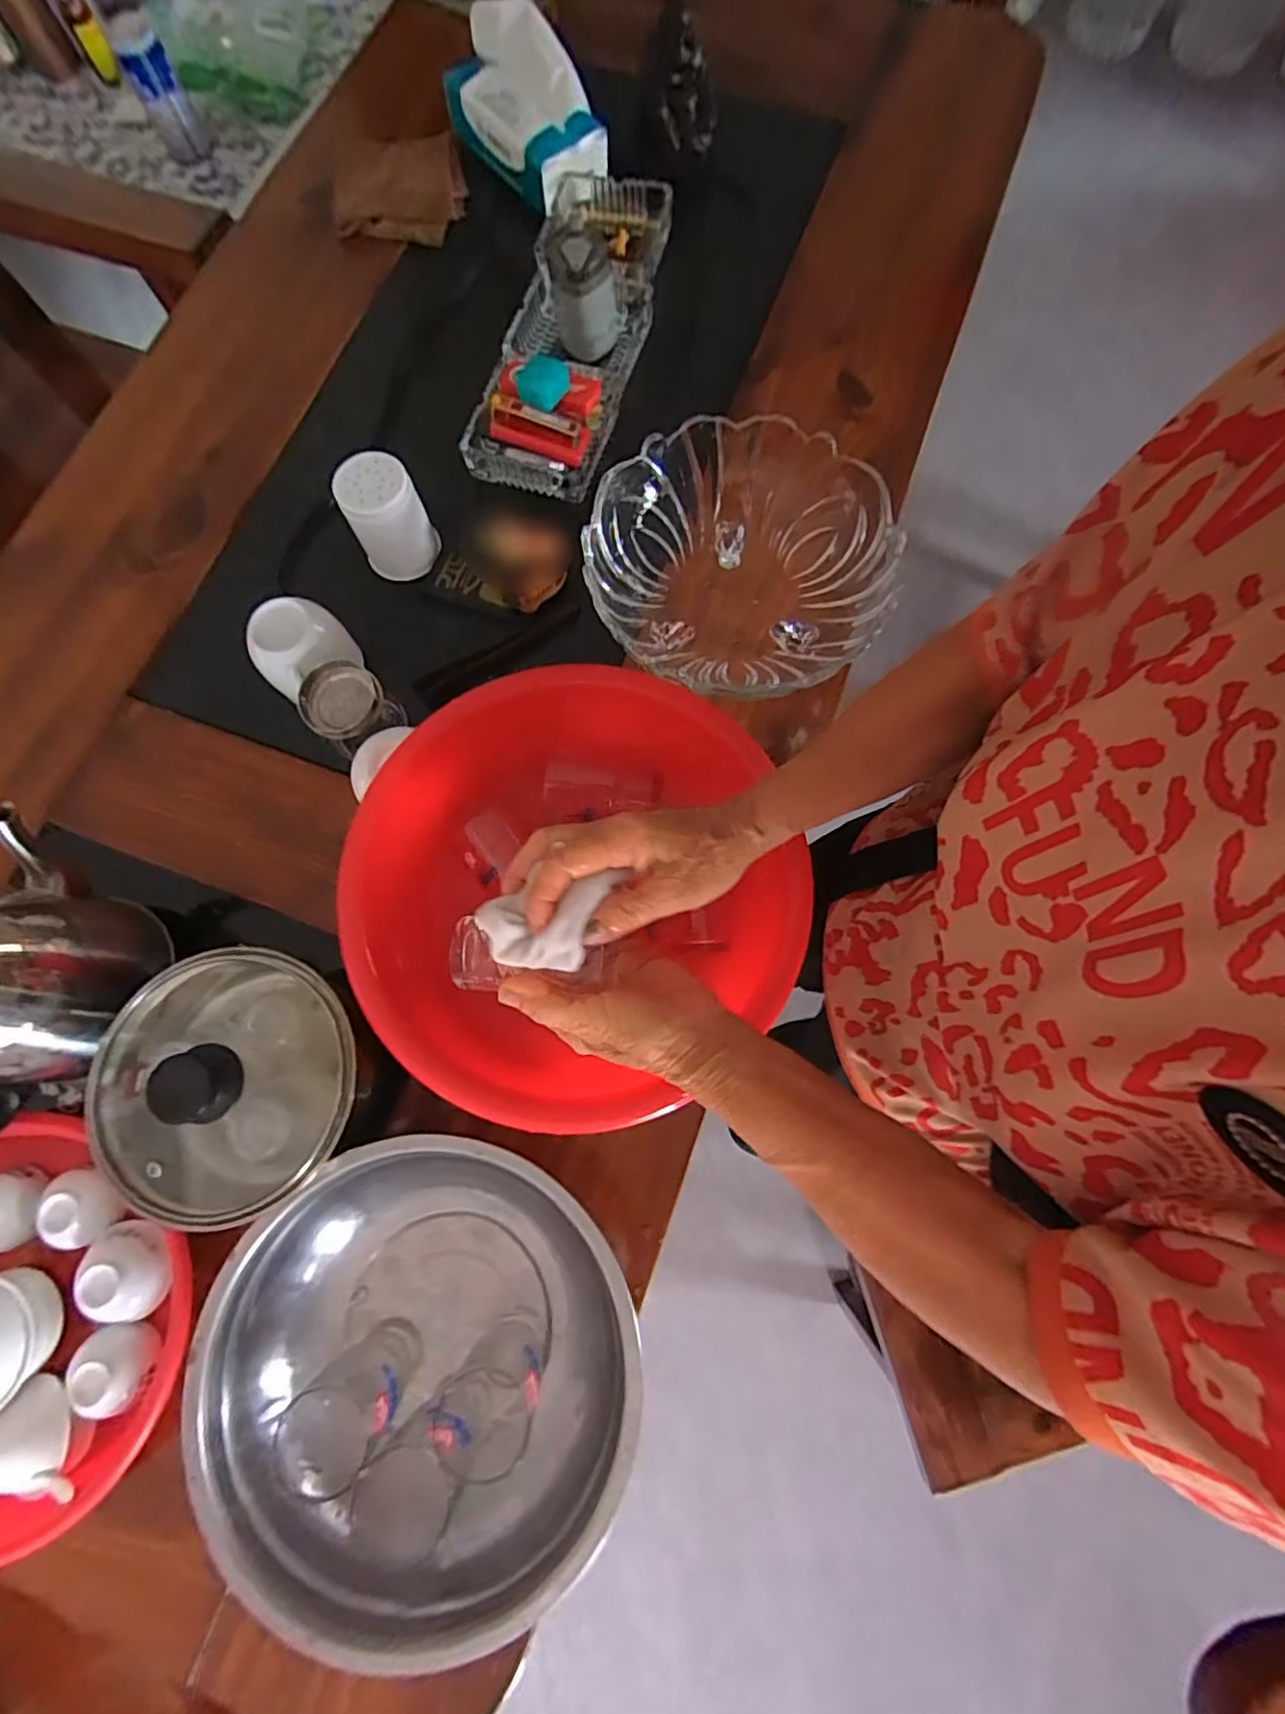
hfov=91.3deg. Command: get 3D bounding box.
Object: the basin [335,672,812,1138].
[{"bbox_3d":[-0.042,0.026,0.453,0.310,0.089,0.296,0,76,1],"label":"basin"}]

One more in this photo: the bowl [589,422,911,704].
[{"bbox_3d":[0.079,-0.224,0.504,0.215,0.089,0.216,0,76,1],"label":"bowl"}]

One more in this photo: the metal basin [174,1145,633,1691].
[{"bbox_3d":[-0.134,0.316,0.407,0.251,0.083,0.255,0,76,1],"label":"metal basin"}]

